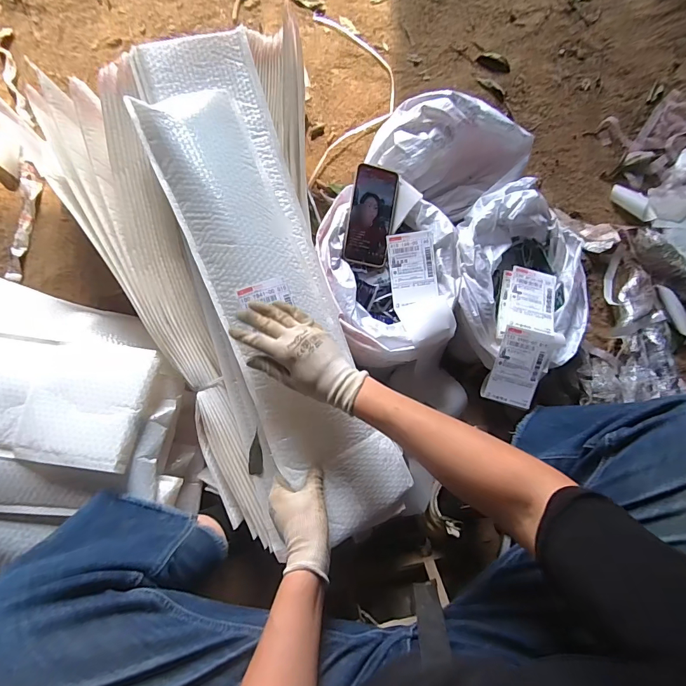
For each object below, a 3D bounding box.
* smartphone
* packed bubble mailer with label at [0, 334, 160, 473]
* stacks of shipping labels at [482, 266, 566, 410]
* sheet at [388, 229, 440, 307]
[{"bbox_3d":[0.048,-0.213,0.658,0.078,0.012,0.159,7,96,-17],"label":"smartphone"},{"bbox_3d":[-0.591,0.048,0.557,0.611,0.046,0.181,10,65,-4],"label":"packed bubble mailer with label"},{"bbox_3d":[0.311,-0.015,0.665,0.087,0.054,0.244,14,82,-4],"label":"stacks of shipping labels"},{"bbox_3d":[0.118,-0.127,0.662,0.077,0.010,0.124,-6,84,11],"label":"sheet"}]

